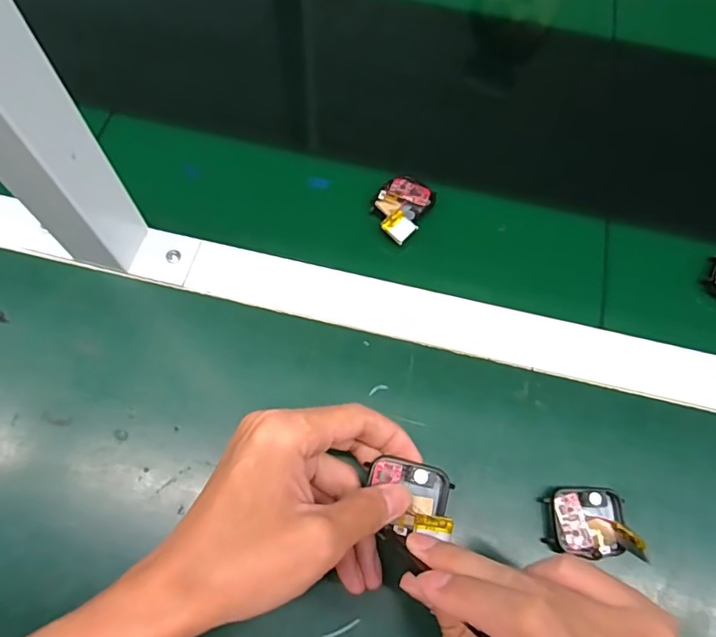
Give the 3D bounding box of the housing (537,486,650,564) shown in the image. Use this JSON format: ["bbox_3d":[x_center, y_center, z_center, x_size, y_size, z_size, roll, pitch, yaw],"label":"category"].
[{"bbox_3d":[0.139,0.122,0.307,0.052,0.014,0.039,0,69,-1],"label":"housing"}]

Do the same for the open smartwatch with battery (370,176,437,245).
[{"bbox_3d":[0.032,-0.084,0.388,0.039,0.011,0.056,27,71,9],"label":"open smartwatch with battery"}]

